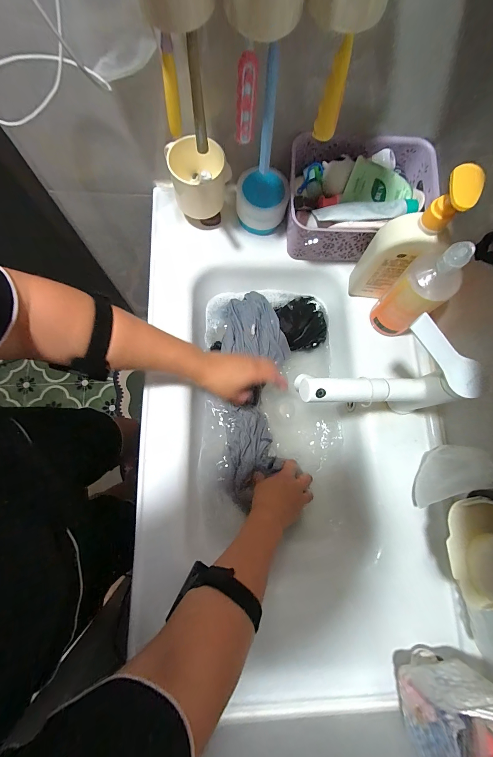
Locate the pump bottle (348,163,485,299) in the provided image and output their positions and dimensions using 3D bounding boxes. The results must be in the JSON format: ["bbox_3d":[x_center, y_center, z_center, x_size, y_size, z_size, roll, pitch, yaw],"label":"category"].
[{"bbox_3d":[0.214,-0.183,0.411,0.073,0.227,0.047,35,77,4],"label":"pump bottle"}]

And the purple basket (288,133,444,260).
[{"bbox_3d":[0.186,-0.294,0.499,0.230,0.108,0.168,5,77,-3],"label":"purple basket"}]

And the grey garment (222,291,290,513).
[{"bbox_3d":[0.018,0.030,0.534,0.116,0.057,0.370,0,85,-1],"label":"grey garment"}]

